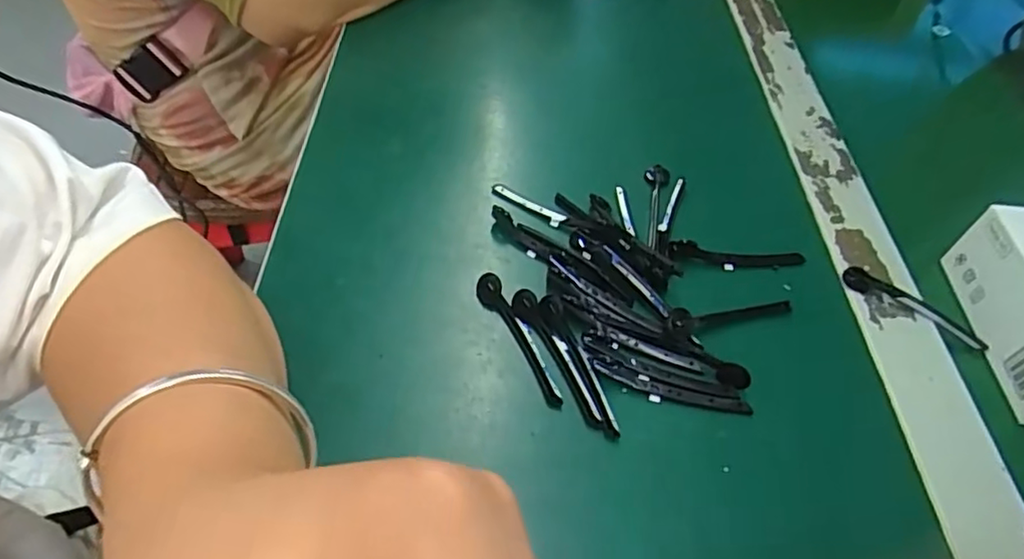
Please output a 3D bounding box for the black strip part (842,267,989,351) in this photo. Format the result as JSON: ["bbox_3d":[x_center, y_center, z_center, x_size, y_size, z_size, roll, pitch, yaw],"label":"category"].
[{"bbox_3d":[0.206,0.014,0.319,0.072,0.007,0.015,31,55,20],"label":"black strip part"}]

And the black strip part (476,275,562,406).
[{"bbox_3d":[0.005,0.027,0.291,0.011,0.013,0.072,-23,56,-22],"label":"black strip part"}]

